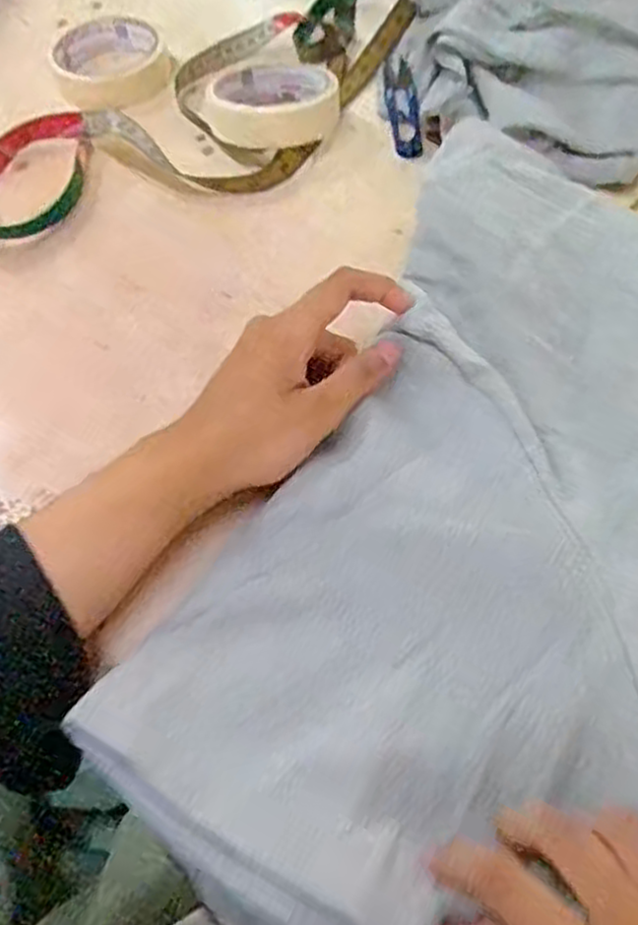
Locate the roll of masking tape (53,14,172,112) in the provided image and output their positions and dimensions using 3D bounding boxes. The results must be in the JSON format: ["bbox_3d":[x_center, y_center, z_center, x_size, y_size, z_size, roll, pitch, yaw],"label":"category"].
[{"bbox_3d":[-0.165,-0.317,0.603,0.083,0.022,0.092,-23,60,-11],"label":"roll of masking tape"}]

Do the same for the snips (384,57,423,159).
[{"bbox_3d":[0.061,-0.260,0.561,0.022,0.006,0.109,-4,58,0],"label":"snips"}]

